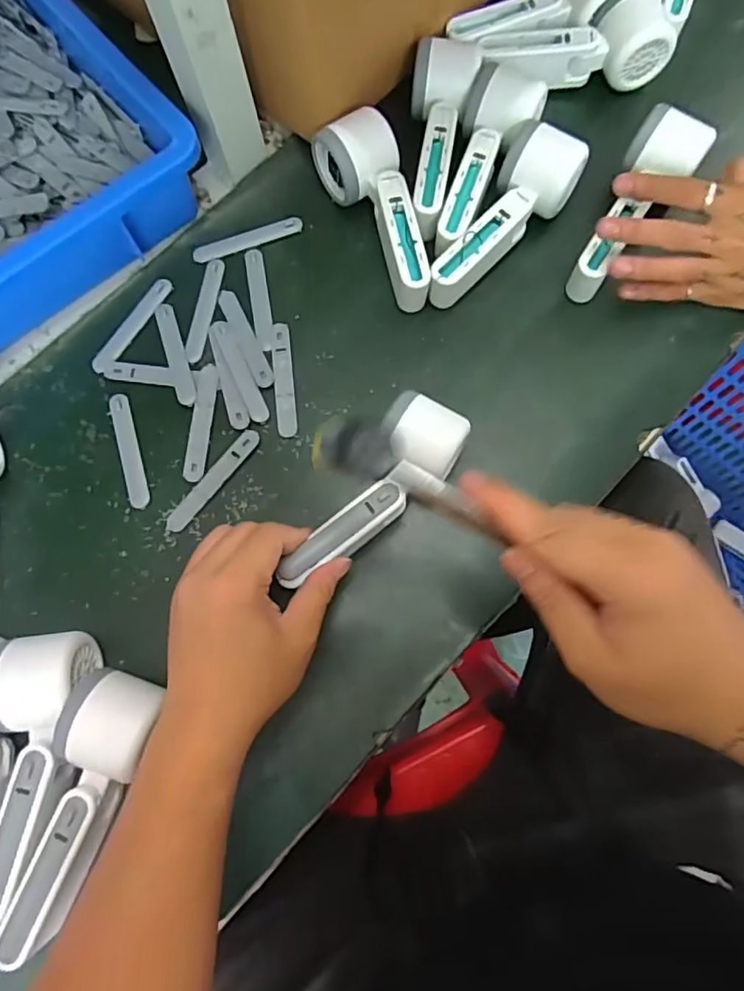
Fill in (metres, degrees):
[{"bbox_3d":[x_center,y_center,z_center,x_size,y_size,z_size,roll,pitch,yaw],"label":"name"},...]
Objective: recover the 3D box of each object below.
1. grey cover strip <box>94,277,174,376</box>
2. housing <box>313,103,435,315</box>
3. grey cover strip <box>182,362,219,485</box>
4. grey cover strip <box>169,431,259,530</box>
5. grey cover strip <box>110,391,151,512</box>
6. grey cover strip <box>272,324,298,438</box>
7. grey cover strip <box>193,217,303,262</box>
[{"bbox_3d":[-0.197,-0.141,0.472,0.016,0.004,0.095,30,78,10],"label":"grey cover strip"},{"bbox_3d":[0.001,-0.230,0.471,0.065,0.058,0.158,-15,75,-2],"label":"housing"},{"bbox_3d":[-0.135,-0.058,0.451,0.019,0.004,0.095,0,75,2],"label":"grey cover strip"},{"bbox_3d":[-0.122,-0.012,0.444,0.014,0.004,0.096,37,79,11],"label":"grey cover strip"},{"bbox_3d":[-0.190,-0.036,0.450,0.015,0.004,0.095,-16,75,-3],"label":"grey cover strip"},{"bbox_3d":[-0.071,-0.094,0.460,0.015,0.004,0.096,-6,74,0],"label":"grey cover strip"},{"bbox_3d":[-0.106,-0.219,0.492,0.094,0.004,0.018,-20,75,-4],"label":"grey cover strip"}]

